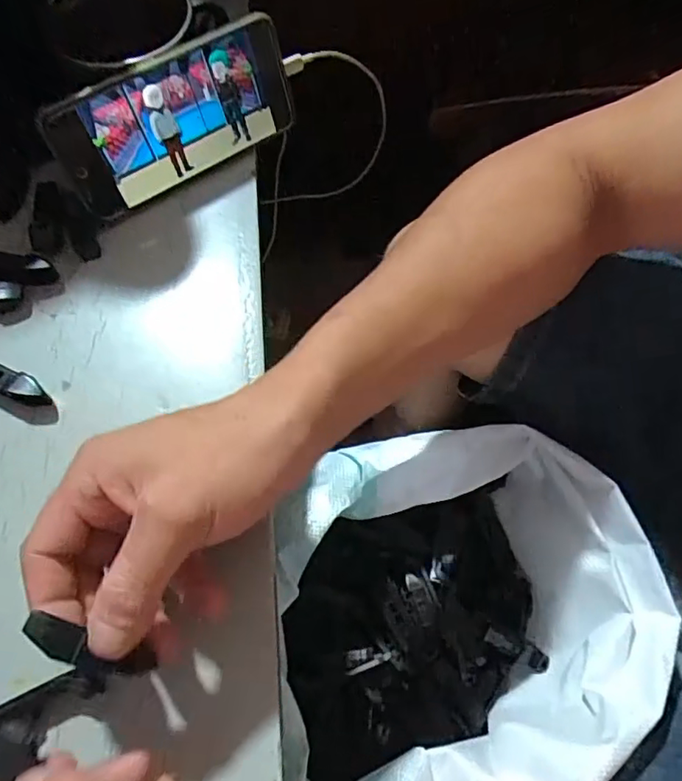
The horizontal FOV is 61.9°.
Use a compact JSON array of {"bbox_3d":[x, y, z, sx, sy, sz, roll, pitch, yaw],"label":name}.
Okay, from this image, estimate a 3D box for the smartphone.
[{"bbox_3d":[-0.105,-0.176,0.368,0.157,0.073,0.006,-33,50,-15],"label":"smartphone"}]

